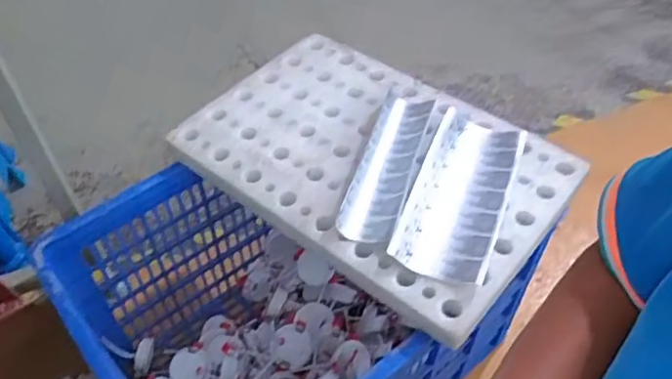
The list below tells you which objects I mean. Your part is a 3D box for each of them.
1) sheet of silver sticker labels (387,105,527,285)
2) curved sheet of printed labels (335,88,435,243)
[{"bbox_3d":[0.184,-0.001,0.865,0.129,0.029,0.308,17,52,14],"label":"sheet of silver sticker labels"},{"bbox_3d":[0.080,-0.050,0.902,0.079,0.026,0.309,13,51,11],"label":"curved sheet of printed labels"}]

